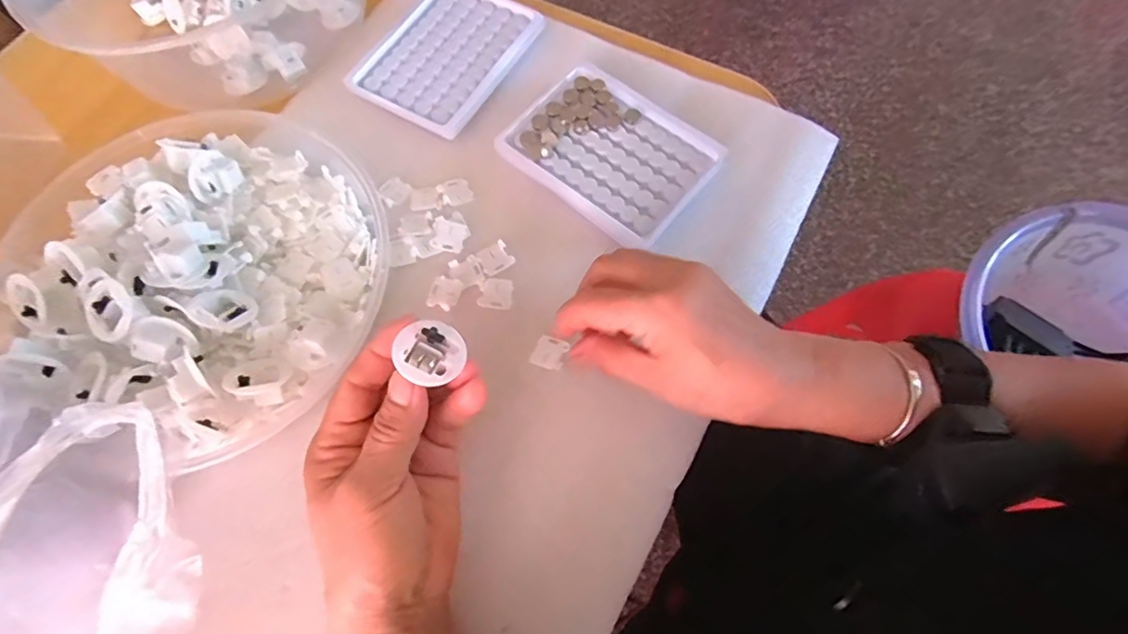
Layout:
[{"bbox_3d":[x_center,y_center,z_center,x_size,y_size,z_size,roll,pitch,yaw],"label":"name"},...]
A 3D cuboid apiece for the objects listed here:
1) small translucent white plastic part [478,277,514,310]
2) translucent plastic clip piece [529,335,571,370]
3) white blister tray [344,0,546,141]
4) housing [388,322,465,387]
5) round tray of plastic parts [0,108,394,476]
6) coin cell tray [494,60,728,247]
[{"bbox_3d":[-0.044,-0.015,0.337,0.021,0.004,0.021,3,69,2],"label":"small translucent white plastic part"},{"bbox_3d":[-0.008,0.022,0.322,0.019,0.004,0.019,24,71,9],"label":"translucent plastic clip piece"},{"bbox_3d":[-0.091,-0.203,0.401,0.108,0.008,0.133,30,72,11],"label":"white blister tray"},{"bbox_3d":[-0.061,0.017,0.249,0.028,0.012,0.028,23,69,-1],"label":"housing"},{"bbox_3d":[-0.223,-0.037,0.320,0.229,0.045,0.206,23,71,9],"label":"round tray of plastic parts"},{"bbox_3d":[0.031,-0.114,0.361,0.128,0.008,0.097,39,74,14],"label":"coin cell tray"}]

